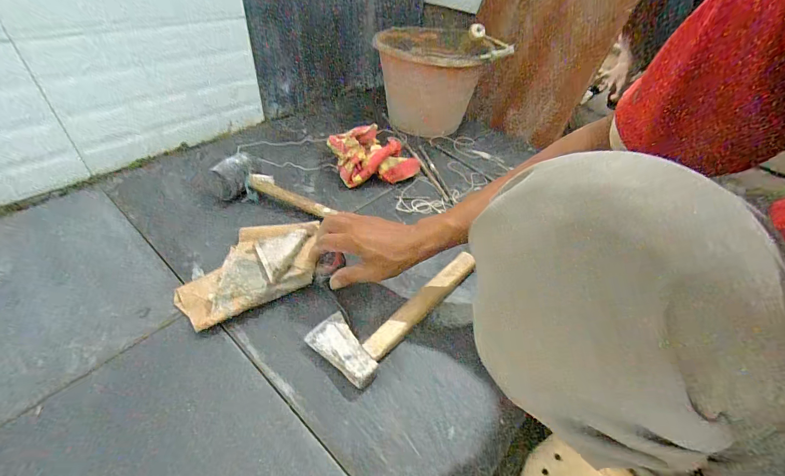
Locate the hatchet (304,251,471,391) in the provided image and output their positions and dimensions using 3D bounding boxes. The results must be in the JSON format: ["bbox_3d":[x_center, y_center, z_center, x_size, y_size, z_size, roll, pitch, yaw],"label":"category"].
[{"bbox_3d":[0.009,0.086,0.479,0.094,0.024,0.255,32,50,27],"label":"hatchet"}]

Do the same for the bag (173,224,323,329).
[{"bbox_3d":[-0.204,0.033,0.497,0.211,0.049,0.160,-17,47,-21],"label":"bag"}]

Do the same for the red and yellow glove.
[{"bbox_3d":[-0.042,-0.181,0.719,0.168,0.080,0.139,-7,44,-12],"label":"red and yellow glove"}]

